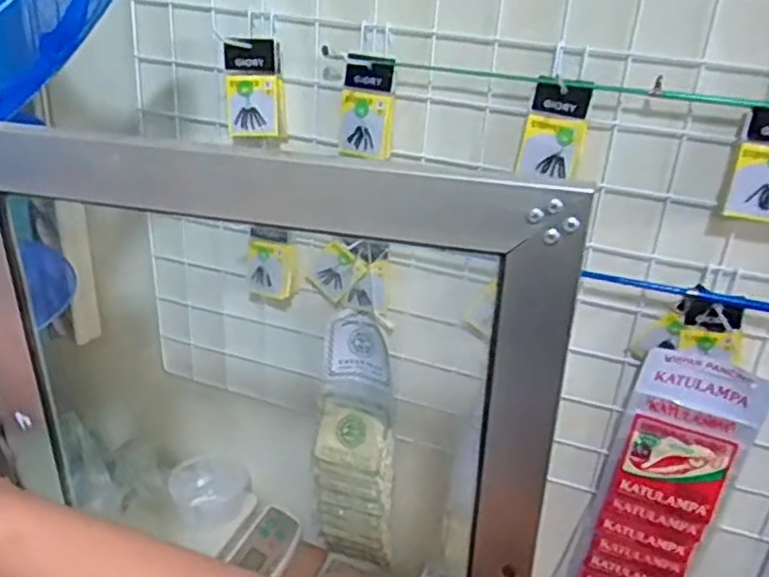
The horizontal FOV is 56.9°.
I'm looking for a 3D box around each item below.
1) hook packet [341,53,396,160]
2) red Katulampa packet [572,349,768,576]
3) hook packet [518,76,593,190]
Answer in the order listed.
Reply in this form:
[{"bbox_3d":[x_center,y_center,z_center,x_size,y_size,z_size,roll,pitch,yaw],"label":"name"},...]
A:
[{"bbox_3d":[-0.016,-0.175,0.685,0.050,0.094,0.015,12,20,17],"label":"hook packet"},{"bbox_3d":[0.293,0.232,0.754,0.121,0.374,0.028,13,28,17],"label":"red Katulampa packet"},{"bbox_3d":[0.153,-0.138,0.633,0.053,0.094,0.018,18,27,16],"label":"hook packet"}]

